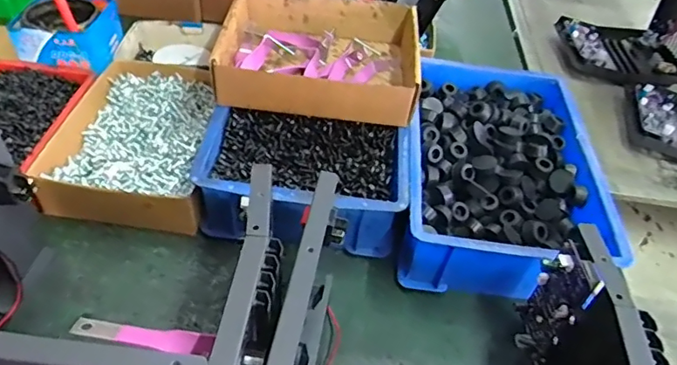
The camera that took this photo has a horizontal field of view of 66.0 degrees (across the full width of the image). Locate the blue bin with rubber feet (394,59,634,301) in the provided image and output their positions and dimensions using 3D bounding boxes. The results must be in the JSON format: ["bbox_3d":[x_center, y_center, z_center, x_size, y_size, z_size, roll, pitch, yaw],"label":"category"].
[{"bbox_3d":[0.174,-0.021,0.593,0.201,0.079,0.310,7,45,0],"label":"blue bin with rubber feet"}]

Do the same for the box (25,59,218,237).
[{"bbox_3d":[-0.224,-0.053,0.584,0.154,0.049,0.231,1,46,-6],"label":"box"}]

